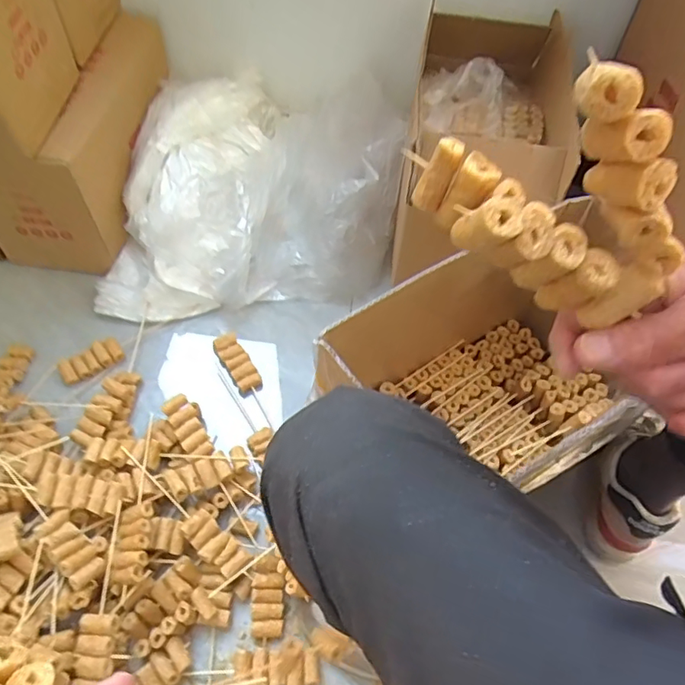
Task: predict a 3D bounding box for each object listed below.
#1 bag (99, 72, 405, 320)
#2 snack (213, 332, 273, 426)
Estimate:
[{"bbox_3d":[-0.146,-0.258,0.892,0.441,0.198,0.420,4,58,-2],"label":"bag"},{"bbox_3d":[-0.146,0.050,0.813,0.035,0.019,0.159,-27,64,-19],"label":"snack"}]

